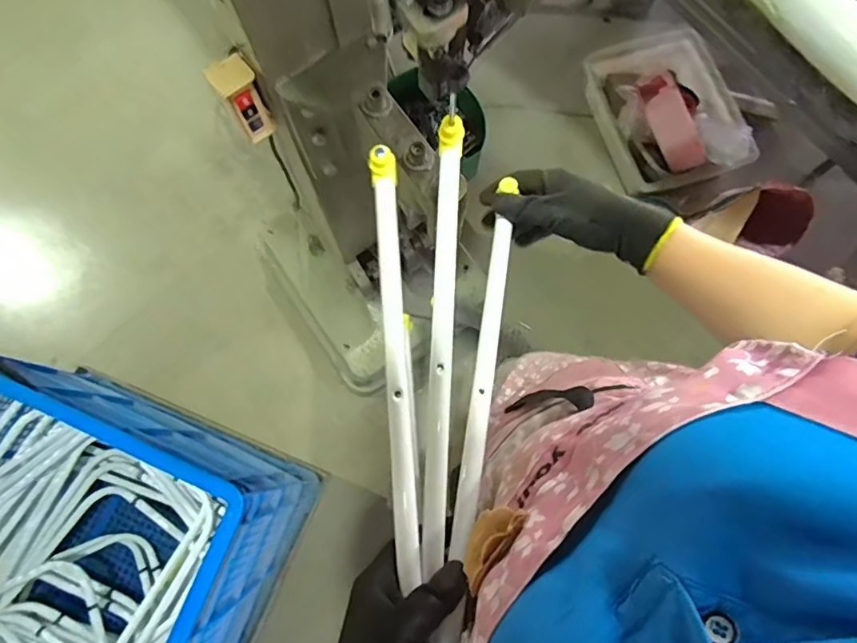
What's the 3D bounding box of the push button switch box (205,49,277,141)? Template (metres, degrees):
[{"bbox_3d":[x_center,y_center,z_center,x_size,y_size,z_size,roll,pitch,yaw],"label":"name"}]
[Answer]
[{"bbox_3d":[-0.236,-0.283,0.670,0.051,0.122,0.042,-29,77,-8],"label":"push button switch box"}]

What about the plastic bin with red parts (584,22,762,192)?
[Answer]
[{"bbox_3d":[0.695,-0.608,1.515,0.370,0.181,0.478,-18,76,-5],"label":"plastic bin with red parts"}]

